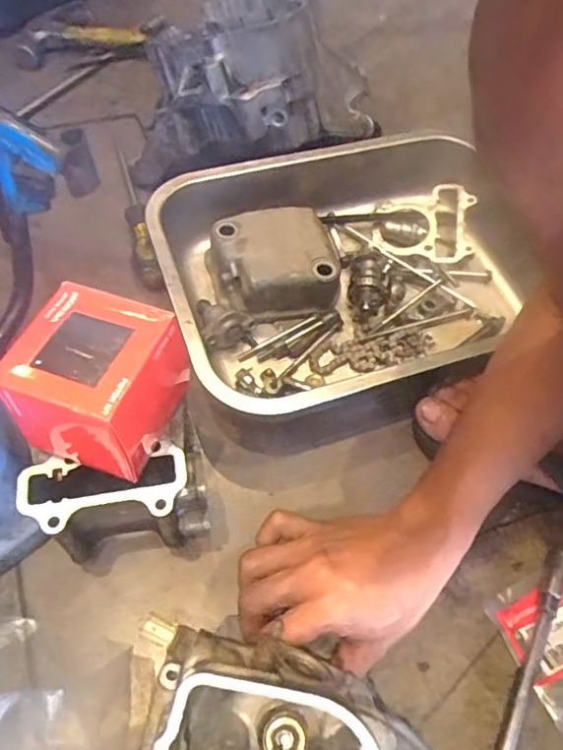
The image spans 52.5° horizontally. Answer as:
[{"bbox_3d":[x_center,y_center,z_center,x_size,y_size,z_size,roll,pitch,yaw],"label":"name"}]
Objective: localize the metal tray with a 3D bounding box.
[{"bbox_3d":[0.059,-0.091,0.518,0.311,0.077,0.263,-15,58,-12],"label":"metal tray"}]

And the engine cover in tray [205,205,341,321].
[{"bbox_3d":[-0.009,-0.102,0.529,0.110,0.056,0.101,-13,57,-11],"label":"engine cover in tray"}]

